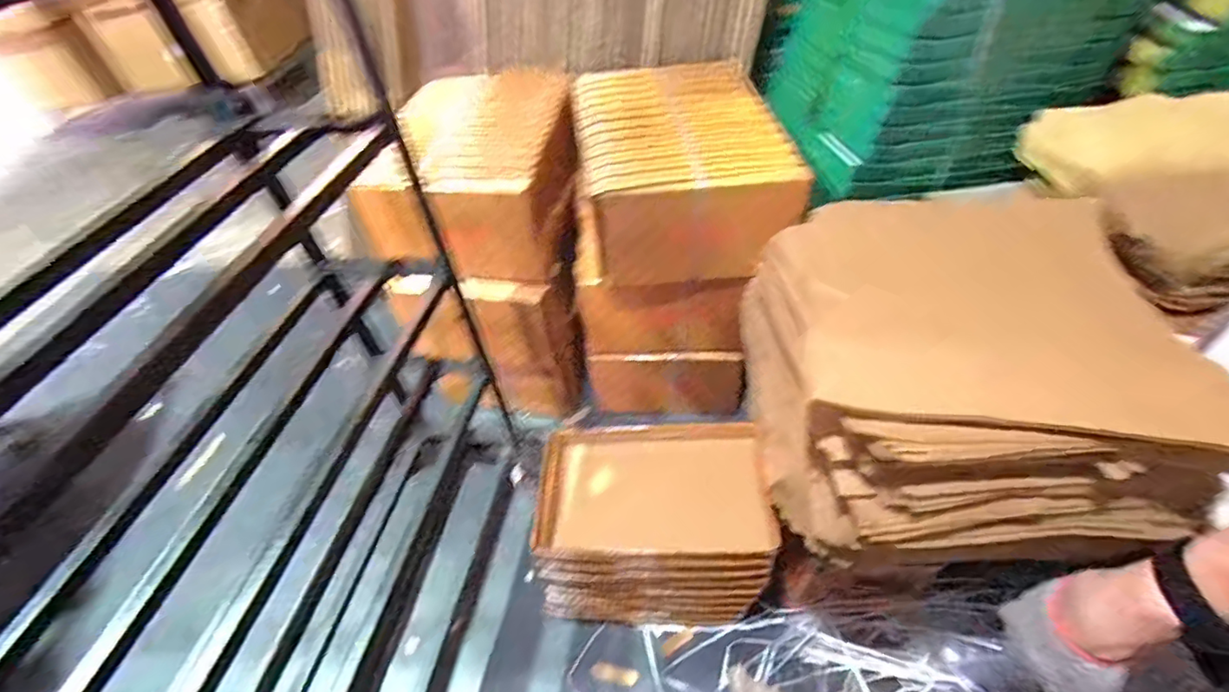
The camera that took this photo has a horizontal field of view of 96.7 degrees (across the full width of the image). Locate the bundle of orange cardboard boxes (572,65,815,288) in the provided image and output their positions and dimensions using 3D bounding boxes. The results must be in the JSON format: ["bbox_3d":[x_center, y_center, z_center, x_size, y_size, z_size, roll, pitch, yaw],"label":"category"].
[{"bbox_3d":[0.118,-0.356,1.091,0.389,0.211,0.500,-2,46,3],"label":"bundle of orange cardboard boxes"}]

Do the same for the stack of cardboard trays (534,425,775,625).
[{"bbox_3d":[0.066,0.315,0.952,0.347,0.306,0.224,-2,46,4],"label":"stack of cardboard trays"}]

